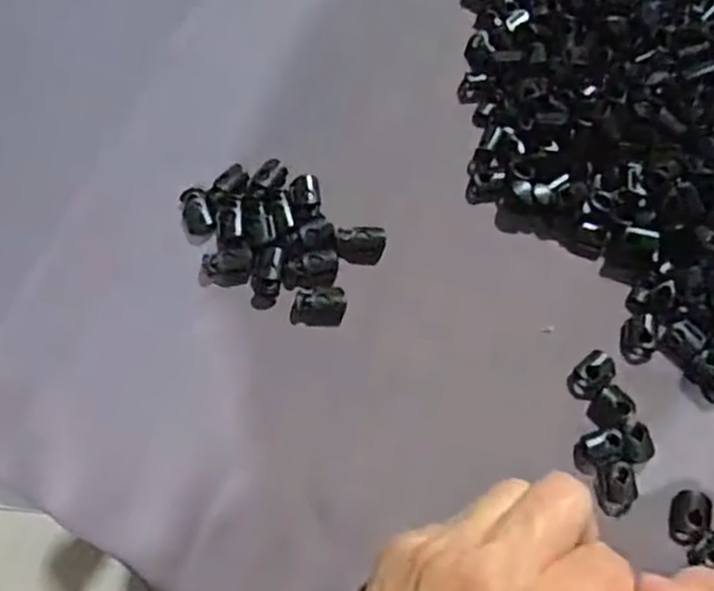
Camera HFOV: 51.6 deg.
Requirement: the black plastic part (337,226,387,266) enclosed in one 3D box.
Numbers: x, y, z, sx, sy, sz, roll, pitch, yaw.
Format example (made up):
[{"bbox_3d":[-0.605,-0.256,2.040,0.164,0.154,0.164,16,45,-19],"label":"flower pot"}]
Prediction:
[{"bbox_3d":[0.002,-0.021,0.311,0.020,0.006,0.015,5,71,2],"label":"black plastic part"}]

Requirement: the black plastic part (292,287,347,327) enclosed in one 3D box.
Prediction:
[{"bbox_3d":[-0.016,0.004,0.303,0.022,0.007,0.015,-2,71,-1],"label":"black plastic part"}]

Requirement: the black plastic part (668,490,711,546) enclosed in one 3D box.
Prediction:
[{"bbox_3d":[0.124,0.082,0.272,0.014,0.005,0.019,11,71,4],"label":"black plastic part"}]

